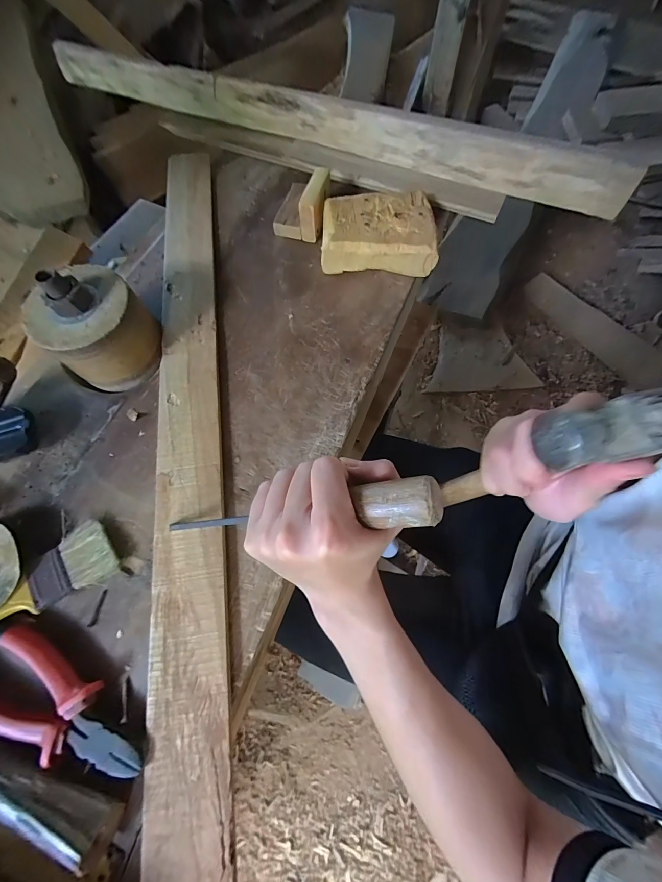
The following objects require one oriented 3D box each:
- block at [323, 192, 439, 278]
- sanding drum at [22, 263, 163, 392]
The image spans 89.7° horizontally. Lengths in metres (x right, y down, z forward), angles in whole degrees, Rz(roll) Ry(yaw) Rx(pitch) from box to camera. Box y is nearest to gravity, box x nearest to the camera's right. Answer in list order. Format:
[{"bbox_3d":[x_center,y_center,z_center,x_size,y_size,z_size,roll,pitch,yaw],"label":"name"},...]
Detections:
[{"bbox_3d":[0.058,-0.258,0.409,0.134,0.036,0.099,3,69,2],"label":"block"},{"bbox_3d":[-0.240,-0.119,0.340,0.096,0.098,0.099,29,72,11],"label":"sanding drum"}]

